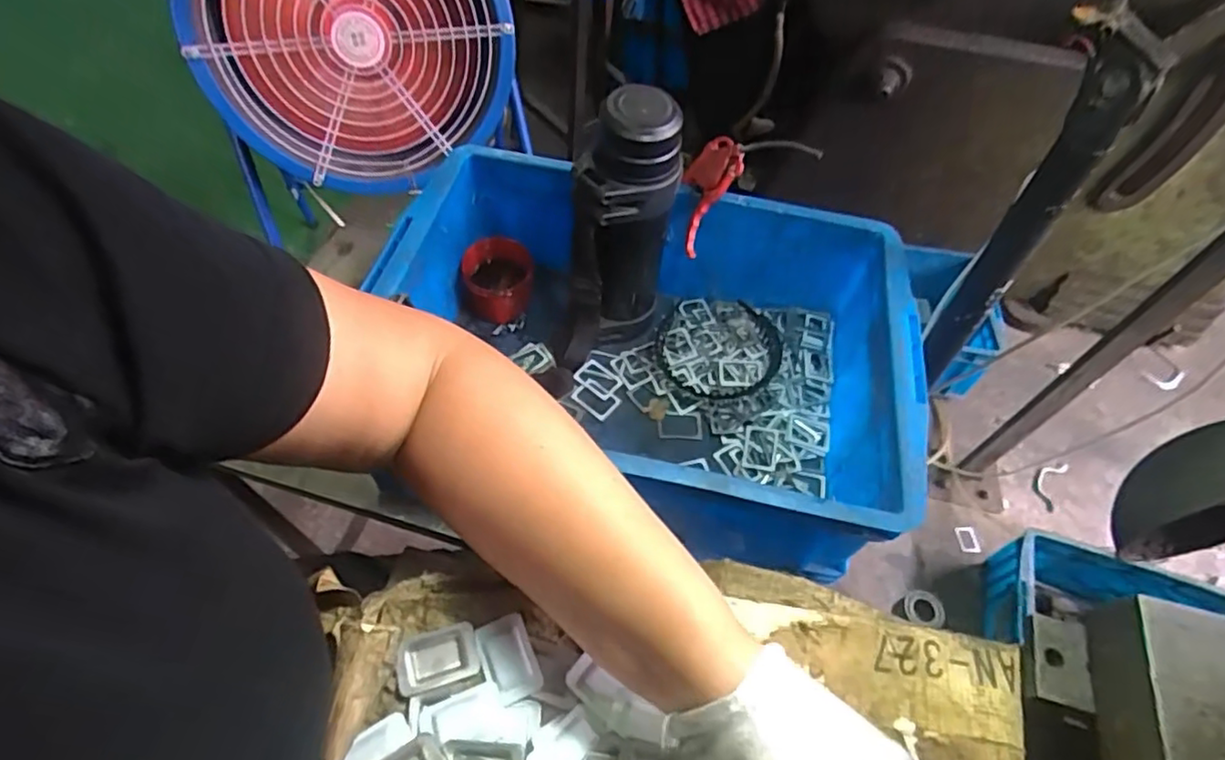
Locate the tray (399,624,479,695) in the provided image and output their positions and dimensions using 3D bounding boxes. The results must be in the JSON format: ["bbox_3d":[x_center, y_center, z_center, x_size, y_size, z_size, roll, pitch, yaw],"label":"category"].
[{"bbox_3d":[-0.088,0.142,0.319,0.040,0.007,0.025,-16,59,-12],"label":"tray"}]

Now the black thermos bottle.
[{"bbox_3d":[0.011,-0.143,0.641,0.090,0.281,0.073,7,57,2],"label":"black thermos bottle"}]

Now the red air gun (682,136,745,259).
[{"bbox_3d":[0.094,-0.195,0.669,0.056,0.124,0.026,29,31,15],"label":"red air gun"}]

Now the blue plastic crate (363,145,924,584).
[{"bbox_3d":[0.027,-0.025,0.650,0.493,0.178,0.340,11,57,5],"label":"blue plastic crate"}]

